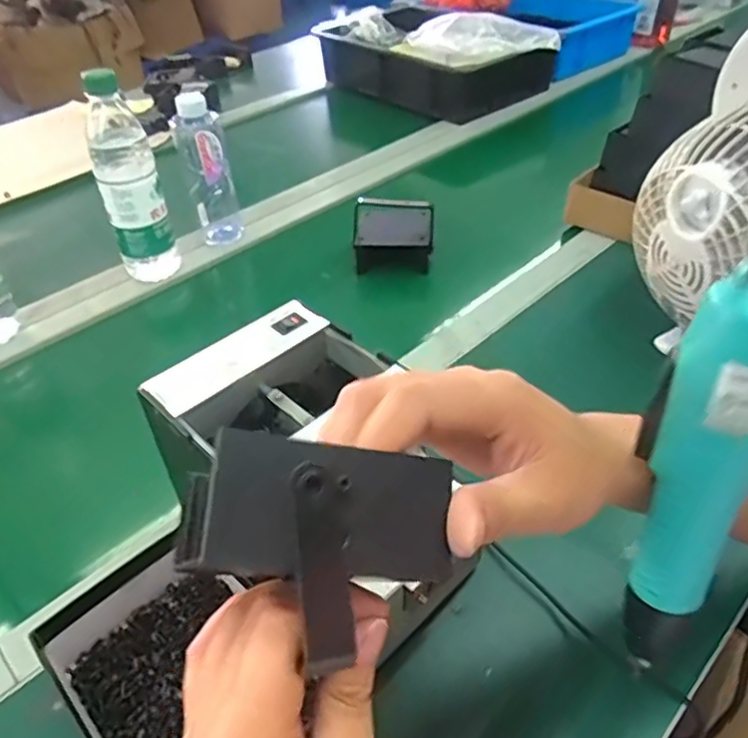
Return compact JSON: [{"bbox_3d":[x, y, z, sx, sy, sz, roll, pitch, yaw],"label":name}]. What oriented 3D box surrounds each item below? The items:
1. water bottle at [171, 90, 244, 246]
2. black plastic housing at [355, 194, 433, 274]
[{"bbox_3d":[-0.202,-0.239,0.770,0.056,0.176,0.063,-11,42,-9],"label":"water bottle"},{"bbox_3d":[0.022,-0.155,0.748,0.094,0.075,0.051,3,42,7],"label":"black plastic housing"}]

